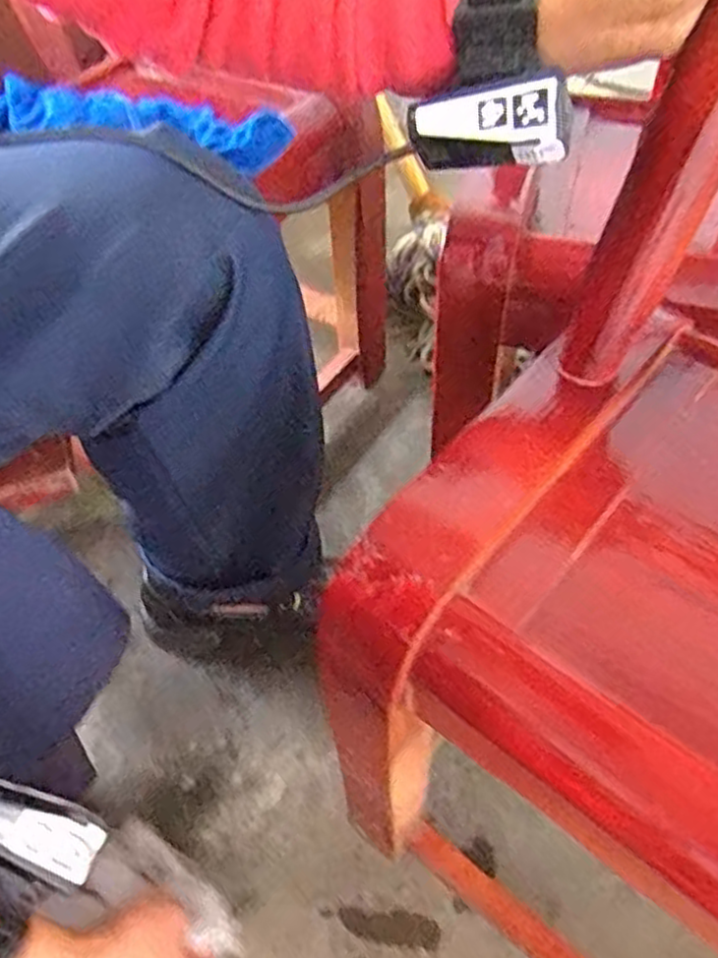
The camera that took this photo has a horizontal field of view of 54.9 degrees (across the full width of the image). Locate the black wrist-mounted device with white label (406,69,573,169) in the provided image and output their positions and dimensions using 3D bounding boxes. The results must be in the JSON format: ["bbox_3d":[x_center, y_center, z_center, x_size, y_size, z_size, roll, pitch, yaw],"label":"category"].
[{"bbox_3d":[0.058,-0.157,0.309,0.071,0.034,0.017,8,52,26],"label":"black wrist-mounted device with white label"}]

